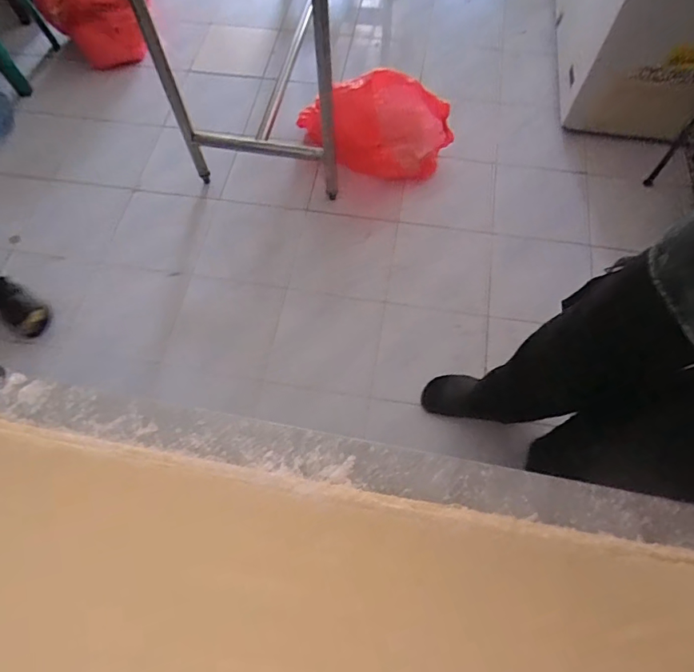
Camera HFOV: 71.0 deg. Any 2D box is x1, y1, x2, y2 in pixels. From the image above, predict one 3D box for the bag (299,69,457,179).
[{"bbox_3d":[0.093,-0.693,1.601,0.485,0.267,0.315,-9,65,-3],"label":"bag"}]

